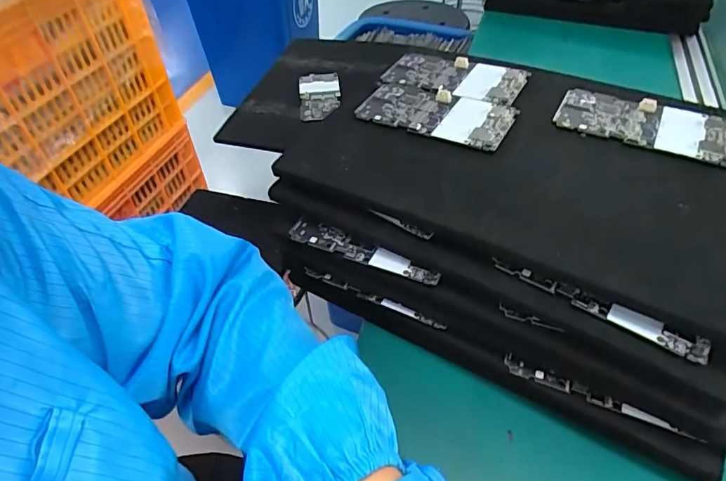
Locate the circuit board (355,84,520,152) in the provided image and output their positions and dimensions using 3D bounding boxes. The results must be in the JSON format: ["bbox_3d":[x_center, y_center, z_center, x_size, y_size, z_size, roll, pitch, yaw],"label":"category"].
[{"bbox_3d":[0.063,-0.113,0.404,0.128,0.004,0.065,20,54,19],"label":"circuit board"}]

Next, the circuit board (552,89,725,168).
[{"bbox_3d":[0.229,-0.096,0.378,0.129,0.005,0.063,21,54,20],"label":"circuit board"}]

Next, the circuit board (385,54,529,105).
[{"bbox_3d":[0.089,-0.157,0.446,0.125,0.007,0.067,18,54,18],"label":"circuit board"}]

